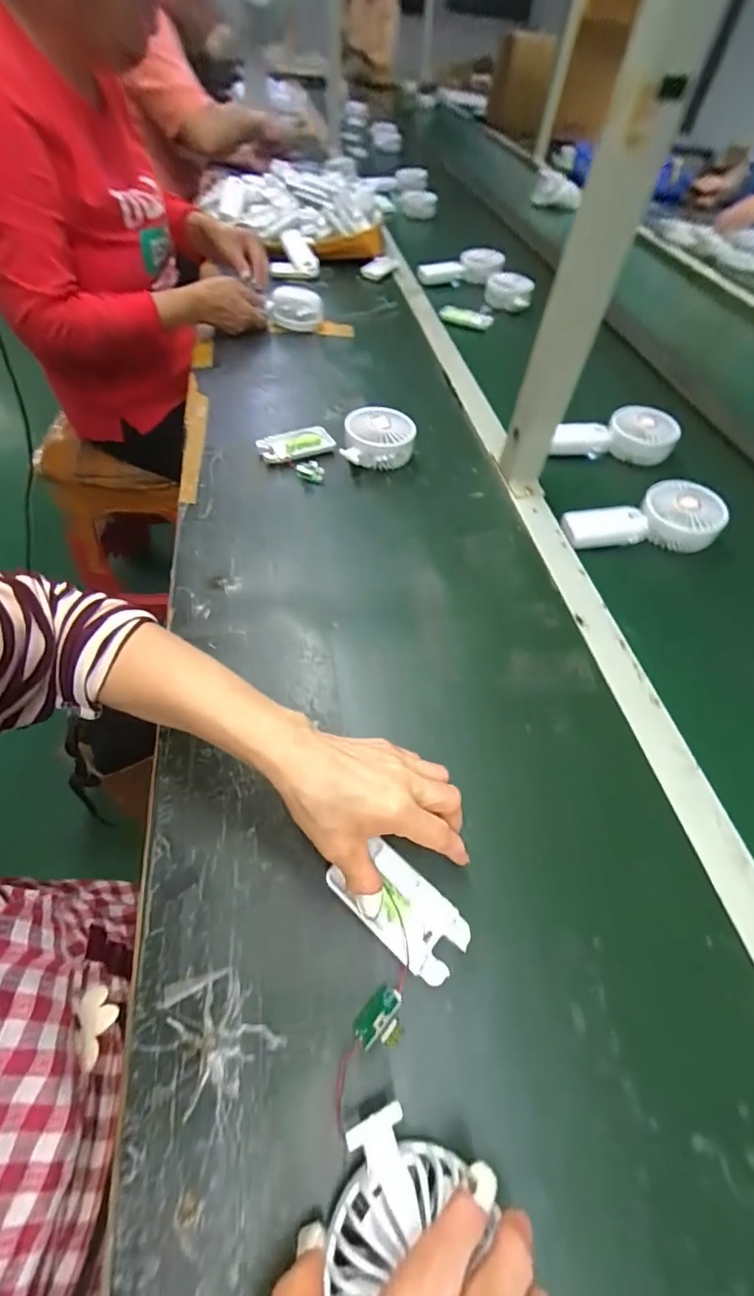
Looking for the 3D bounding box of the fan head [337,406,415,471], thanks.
[{"bbox_3d":[0.003,-0.269,0.627,0.089,0.049,0.088,9,54,1],"label":"fan head"}]

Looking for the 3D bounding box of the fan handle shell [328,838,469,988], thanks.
[{"bbox_3d":[0.015,0.172,0.321,0.092,0.012,0.047,37,60,21],"label":"fan handle shell"}]

